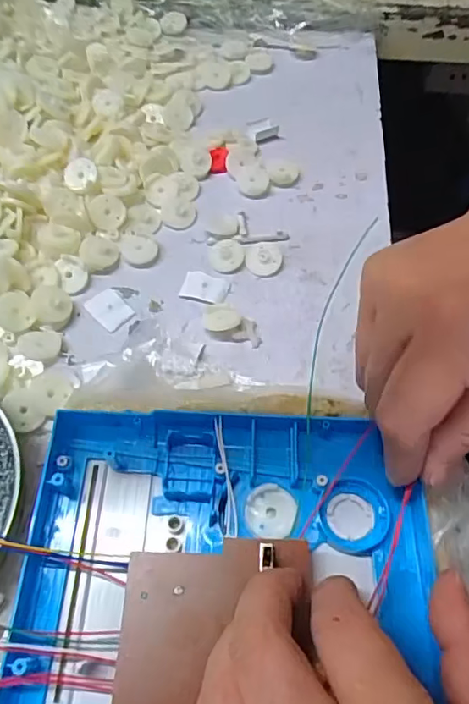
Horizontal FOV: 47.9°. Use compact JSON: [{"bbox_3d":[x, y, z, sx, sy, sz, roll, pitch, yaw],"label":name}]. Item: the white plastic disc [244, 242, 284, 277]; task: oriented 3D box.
[{"bbox_3d":[0.019,-0.060,0.338,0.023,0.005,0.023,0,60,0],"label":"white plastic disc"}]

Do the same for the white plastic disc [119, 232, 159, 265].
[{"bbox_3d":[-0.062,-0.066,0.341,0.025,0.006,0.021,11,60,5],"label":"white plastic disc"}]

